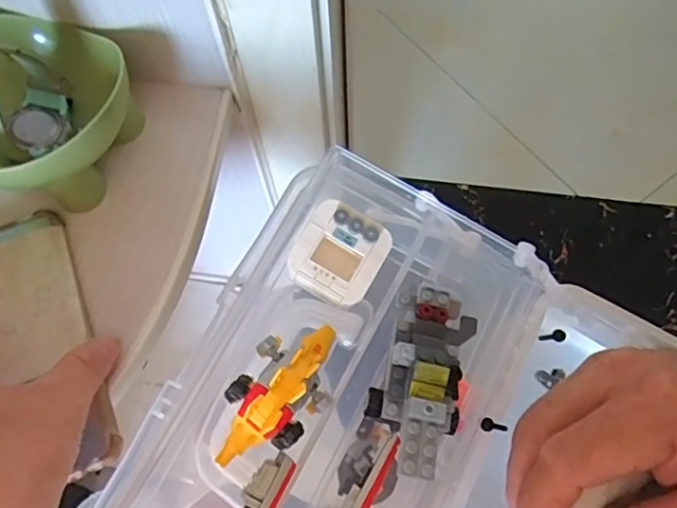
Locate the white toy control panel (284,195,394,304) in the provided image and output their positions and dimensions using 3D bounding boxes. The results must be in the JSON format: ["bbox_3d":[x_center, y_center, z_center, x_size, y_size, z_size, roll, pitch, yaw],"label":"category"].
[{"bbox_3d":[0.001,-0.001,0.265,0.039,0.013,0.042,24,70,12],"label":"white toy control panel"}]

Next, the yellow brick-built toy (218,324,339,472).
[{"bbox_3d":[-0.026,0.060,0.248,0.038,0.026,0.072,27,70,13],"label":"yellow brick-built toy"}]

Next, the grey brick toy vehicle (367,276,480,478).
[{"bbox_3d":[0.038,0.055,0.259,0.039,0.024,0.086,15,68,8],"label":"grey brick toy vehicle"}]

